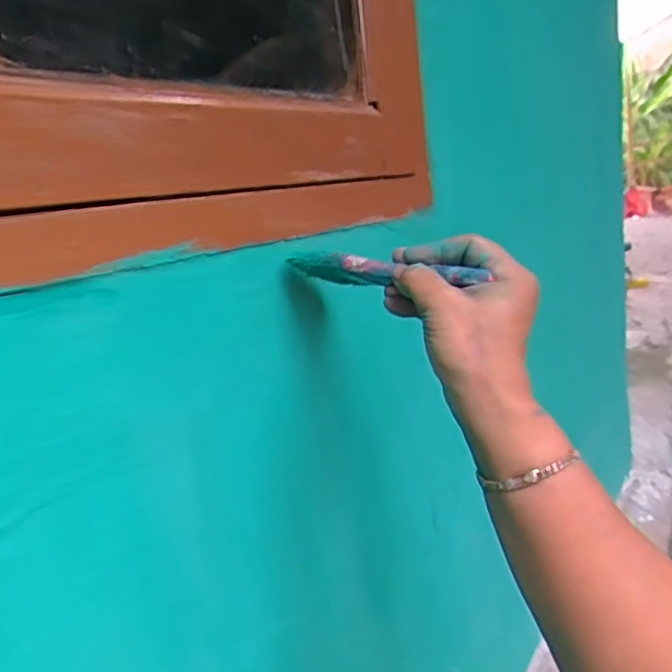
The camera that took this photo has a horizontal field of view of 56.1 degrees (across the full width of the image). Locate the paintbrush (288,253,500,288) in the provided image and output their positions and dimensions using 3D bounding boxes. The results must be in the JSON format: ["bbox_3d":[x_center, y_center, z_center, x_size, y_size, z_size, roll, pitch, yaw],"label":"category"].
[{"bbox_3d":[0.032,-0.047,0.448,0.035,0.026,0.171,-18,16,-41],"label":"paintbrush"}]

